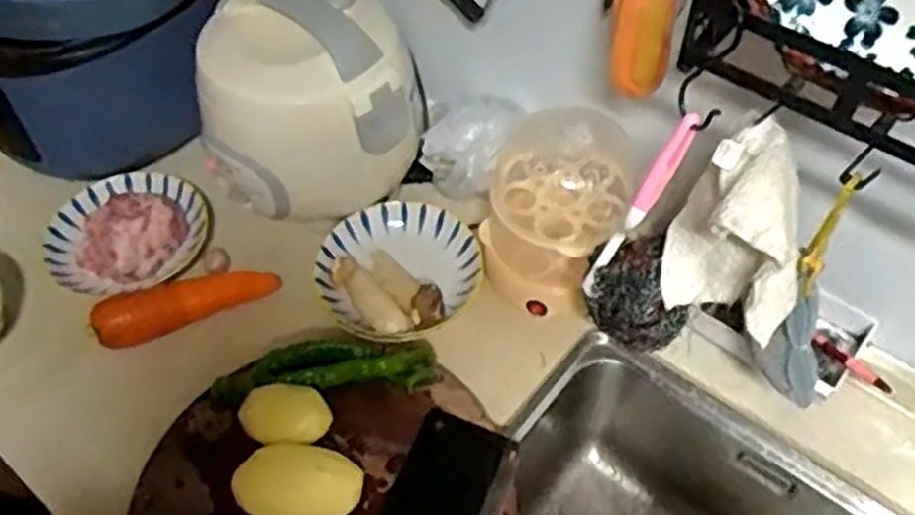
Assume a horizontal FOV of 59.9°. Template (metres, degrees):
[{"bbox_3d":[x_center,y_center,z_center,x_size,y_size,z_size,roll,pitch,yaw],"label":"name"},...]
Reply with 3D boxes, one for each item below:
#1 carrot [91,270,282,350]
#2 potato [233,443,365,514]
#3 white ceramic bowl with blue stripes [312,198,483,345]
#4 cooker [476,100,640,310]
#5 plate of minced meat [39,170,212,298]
[{"bbox_3d":[-0.281,0.042,0.828,0.185,0.041,0.047,-20,54,-13],"label":"carrot"},{"bbox_3d":[-0.131,0.190,0.661,0.104,0.048,0.060,-1,52,0],"label":"potato"},{"bbox_3d":[-0.060,0.004,0.836,0.165,0.052,0.169,-1,52,1],"label":"white ceramic bowl with blue stripes"},{"bbox_3d":[0.092,-0.048,0.778,0.136,0.164,0.131,2,52,3],"label":"cooker"},{"bbox_3d":[-0.370,-0.037,0.884,0.176,0.065,0.164,-27,56,-18],"label":"plate of minced meat"}]

